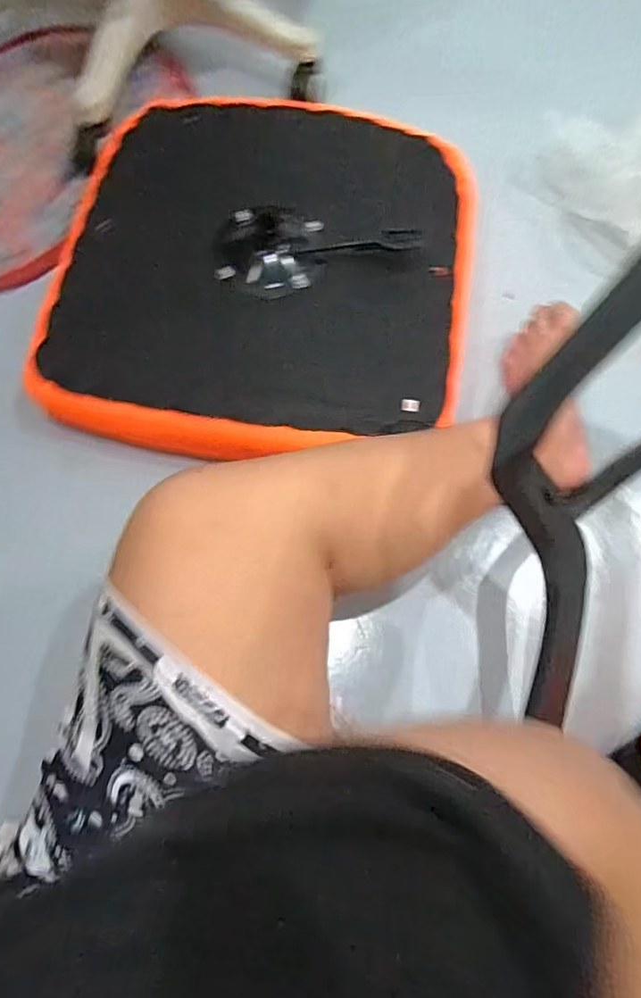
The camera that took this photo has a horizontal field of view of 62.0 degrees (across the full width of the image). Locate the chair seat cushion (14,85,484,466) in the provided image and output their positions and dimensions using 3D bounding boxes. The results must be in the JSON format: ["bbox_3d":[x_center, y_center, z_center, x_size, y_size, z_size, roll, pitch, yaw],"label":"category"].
[{"bbox_3d":[-0.057,-0.265,0.610,0.439,0.071,0.463,0,70,-1],"label":"chair seat cushion"}]

